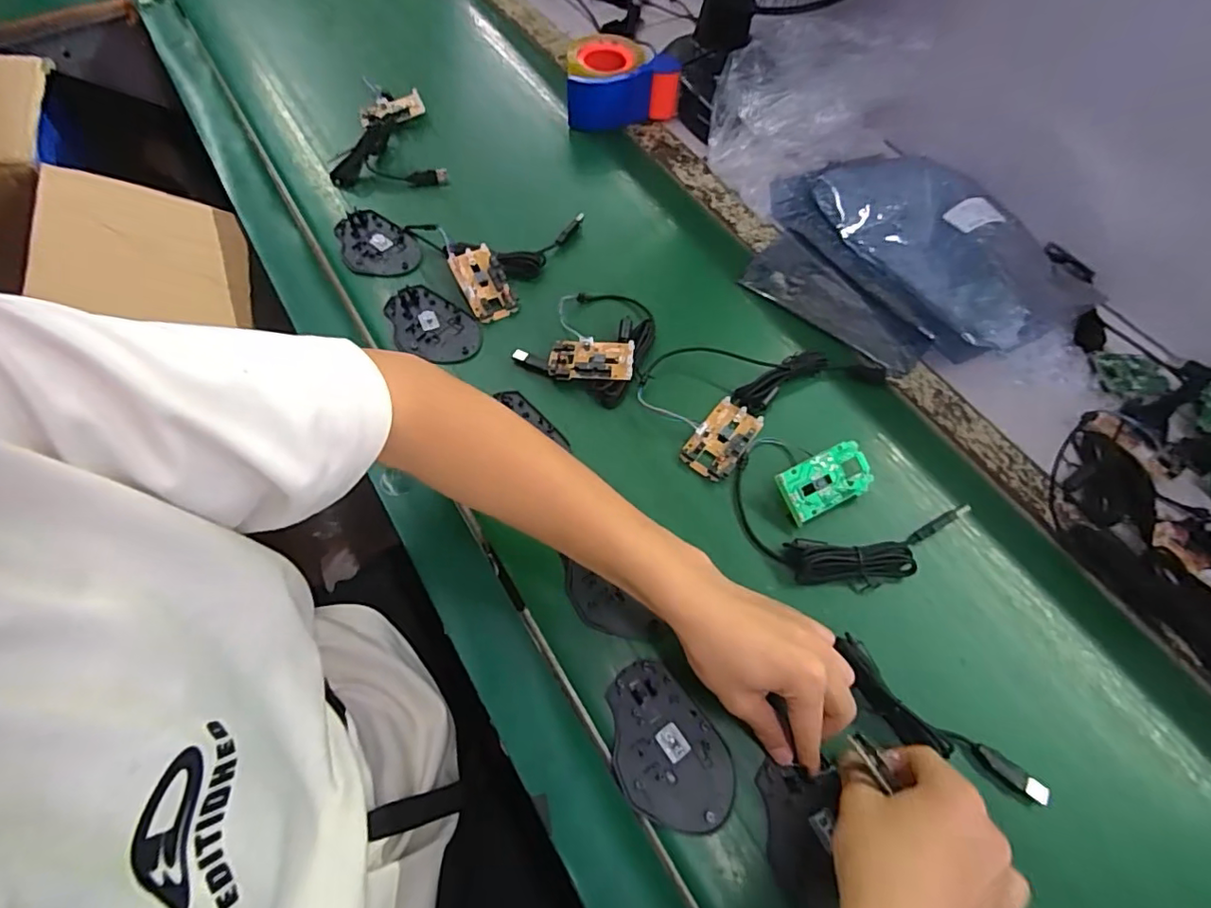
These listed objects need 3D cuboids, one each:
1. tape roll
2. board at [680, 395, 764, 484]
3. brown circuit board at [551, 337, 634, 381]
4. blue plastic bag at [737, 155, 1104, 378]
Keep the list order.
[{"bbox_3d":[0.023,-0.483,0.733,0.139,0.063,0.129,-1,62,-3],"label":"tape roll"},{"bbox_3d":[0.105,-0.014,0.513,0.046,0.013,0.079,33,64,15],"label":"board"},{"bbox_3d":[-0.014,-0.087,0.536,0.077,0.015,0.043,7,61,1],"label":"brown circuit board"},{"bbox_3d":[0.301,-0.210,0.605,0.274,0.053,0.305,-28,66,-17],"label":"blue plastic bag"}]

